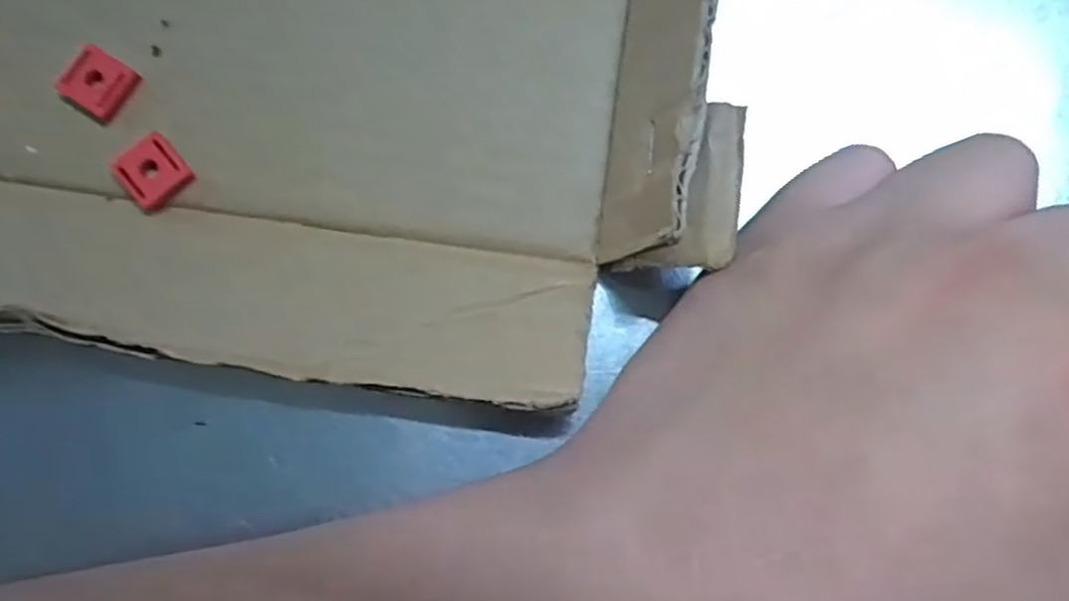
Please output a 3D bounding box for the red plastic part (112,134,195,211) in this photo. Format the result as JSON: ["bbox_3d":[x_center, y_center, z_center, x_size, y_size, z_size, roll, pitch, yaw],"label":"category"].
[{"bbox_3d":[-0.086,-0.029,0.165,0.014,0.004,0.014,-40,84,-3],"label":"red plastic part"}]

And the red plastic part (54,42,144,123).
[{"bbox_3d":[-0.099,-0.049,0.167,0.013,0.004,0.014,32,85,5],"label":"red plastic part"}]

